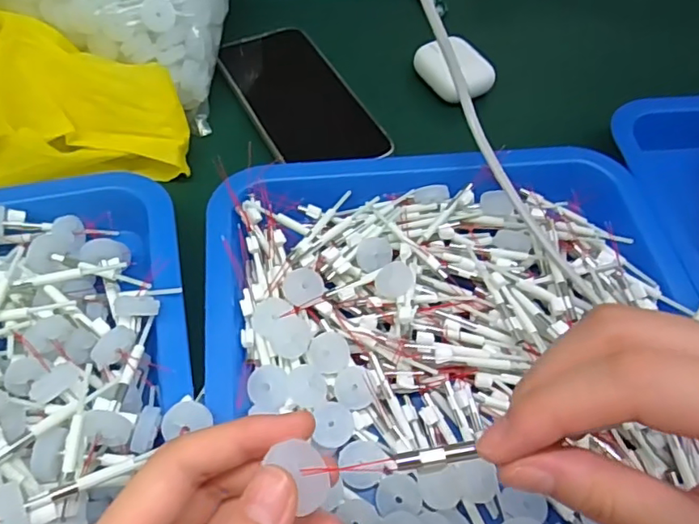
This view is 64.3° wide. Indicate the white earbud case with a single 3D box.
[{"bbox_3d":[0.079,-0.144,0.423,0.045,0.026,0.053,-19,61,-15],"label":"white earbud case"}]

